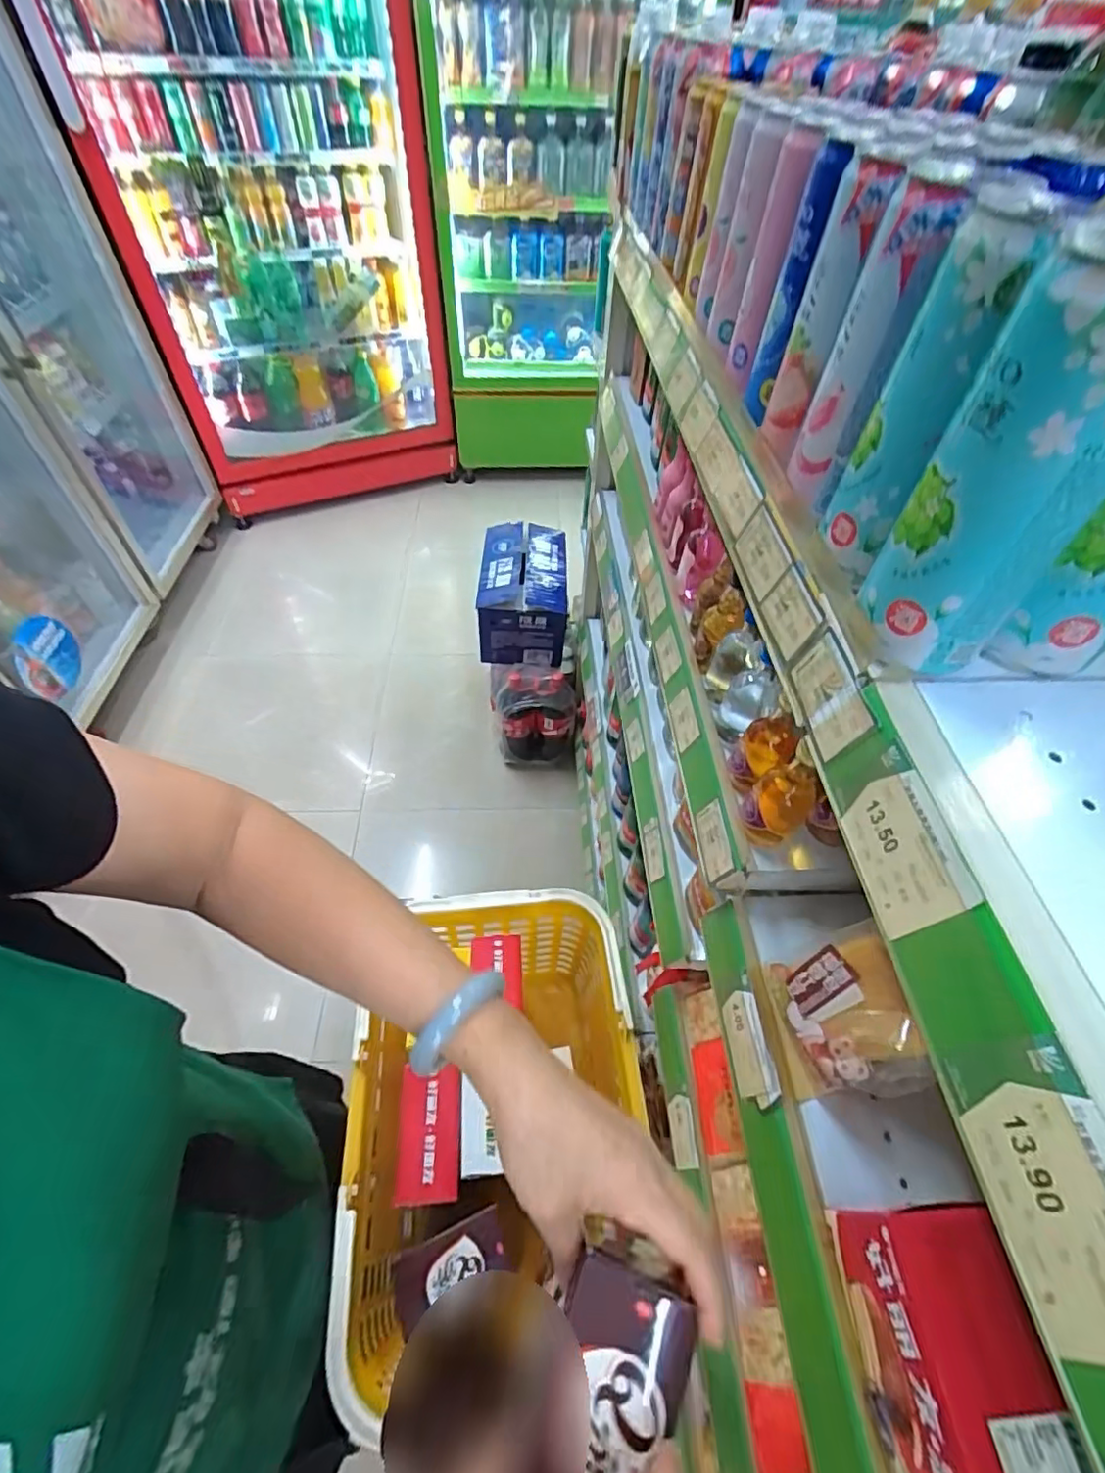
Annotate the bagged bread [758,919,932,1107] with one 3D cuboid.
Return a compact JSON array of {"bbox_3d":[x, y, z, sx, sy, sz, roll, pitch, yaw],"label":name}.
[{"bbox_3d":[0.176,0.172,0.358,0.057,0.073,0.084,-5,53,-6],"label":"bagged bread"}]

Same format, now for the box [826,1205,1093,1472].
[{"bbox_3d":[0.177,0.276,0.261,0.056,0.070,0.110,-2,53,-4],"label":"box"}]

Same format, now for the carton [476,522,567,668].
[{"bbox_3d":[-0.080,-0.403,1.606,0.226,0.203,0.438,0,52,-3],"label":"carton"}]

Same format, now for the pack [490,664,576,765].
[{"bbox_3d":[-0.058,-0.052,1.633,0.221,0.344,0.178,-2,53,-4],"label":"pack"}]

